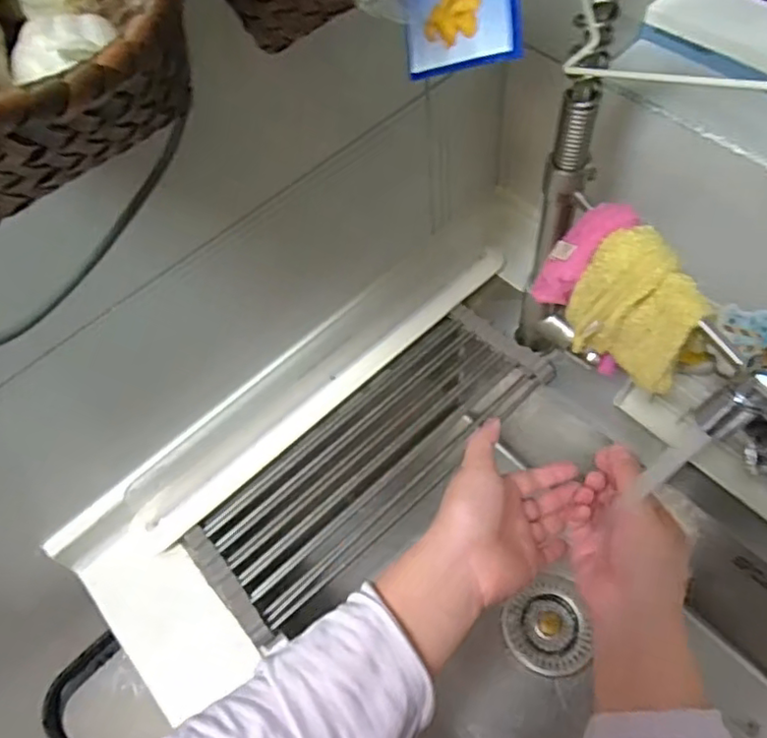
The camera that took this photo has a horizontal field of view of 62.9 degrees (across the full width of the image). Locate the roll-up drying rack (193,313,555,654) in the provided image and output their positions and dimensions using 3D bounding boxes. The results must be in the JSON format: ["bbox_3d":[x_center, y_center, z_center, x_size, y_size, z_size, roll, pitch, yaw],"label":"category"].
[{"bbox_3d":[-0.006,0.085,0.621,0.378,0.015,0.130,-41,66,-16],"label":"roll-up drying rack"}]

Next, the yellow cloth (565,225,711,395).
[{"bbox_3d":[0.182,-0.042,0.459,0.090,0.098,0.057,28,65,19],"label":"yellow cloth"}]

